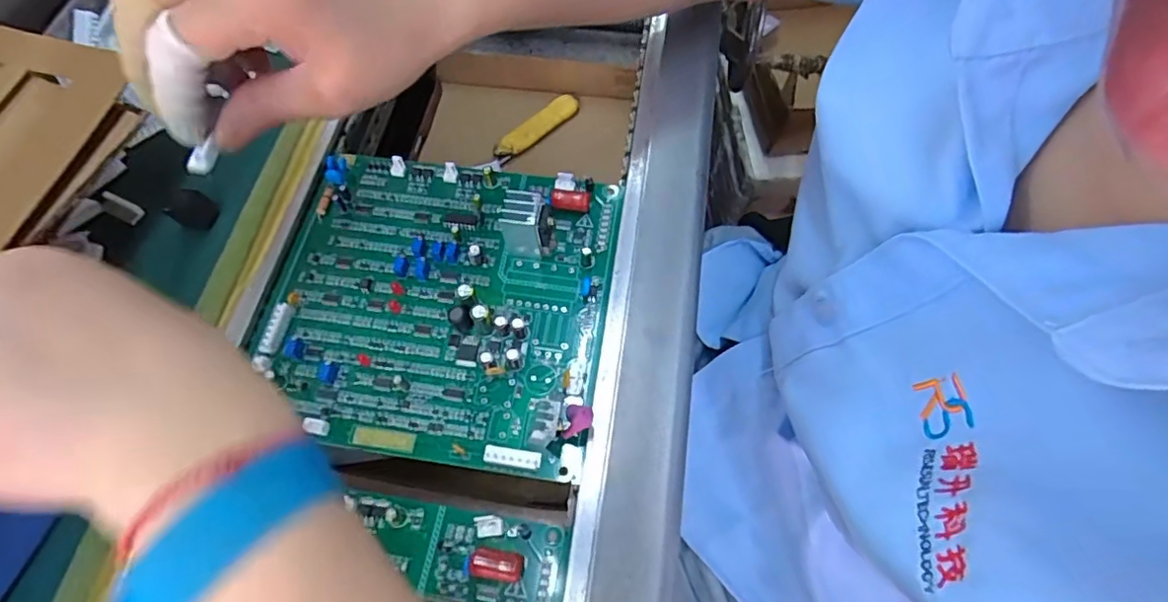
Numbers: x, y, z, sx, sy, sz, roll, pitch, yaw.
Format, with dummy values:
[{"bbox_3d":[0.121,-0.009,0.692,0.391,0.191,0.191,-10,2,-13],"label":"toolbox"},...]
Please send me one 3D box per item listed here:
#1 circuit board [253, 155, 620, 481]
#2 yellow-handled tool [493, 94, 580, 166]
[{"bbox_3d":[-0.080,-0.007,0.324,0.178,0.024,0.173,8,65,5],"label":"circuit board"},{"bbox_3d":[-0.040,-0.148,0.506,0.088,0.014,0.020,-41,71,-18],"label":"yellow-handled tool"}]

